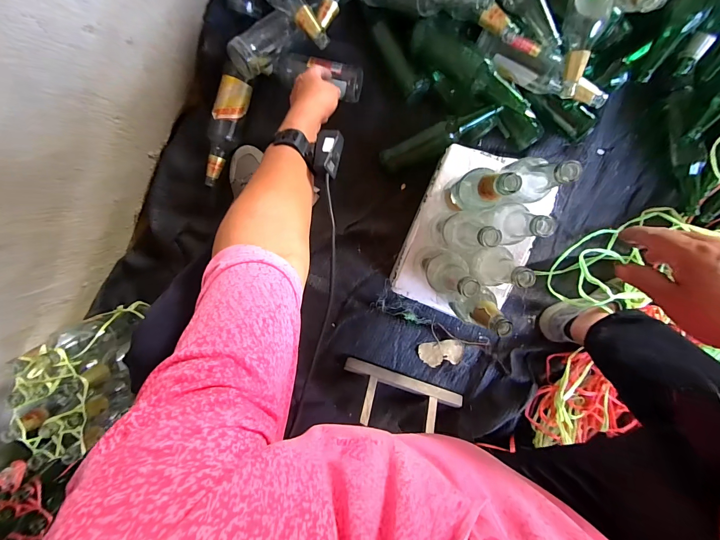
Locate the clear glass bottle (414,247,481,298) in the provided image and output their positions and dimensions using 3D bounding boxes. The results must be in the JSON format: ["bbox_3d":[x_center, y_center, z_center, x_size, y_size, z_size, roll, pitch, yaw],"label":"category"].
[{"bbox_3d":[0.137,-0.003,0.542,0.054,0.256,0.057,0,99,2],"label":"clear glass bottle"}]

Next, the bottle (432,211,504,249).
[{"bbox_3d":[0.165,-0.064,0.531,0.066,0.254,0.057,1,100,2],"label":"bottle"}]

